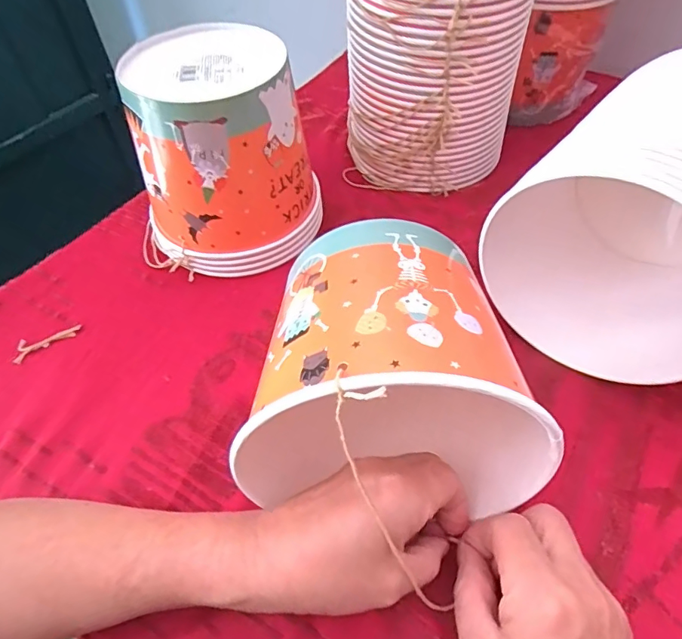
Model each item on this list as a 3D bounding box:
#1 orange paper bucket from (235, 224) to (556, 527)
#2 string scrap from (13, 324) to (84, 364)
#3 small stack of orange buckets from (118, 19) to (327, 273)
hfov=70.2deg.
[{"bbox_3d":[0.024,0.018,0.281,0.152,0.129,0.136,-6,54,0],"label":"orange paper bucket"},{"bbox_3d":[-0.246,0.017,0.406,0.055,0.007,0.017,-32,58,-18],"label":"string scrap"},{"bbox_3d":[-0.107,-0.143,0.427,0.162,0.154,0.137,-10,52,-5],"label":"small stack of orange buckets"}]

